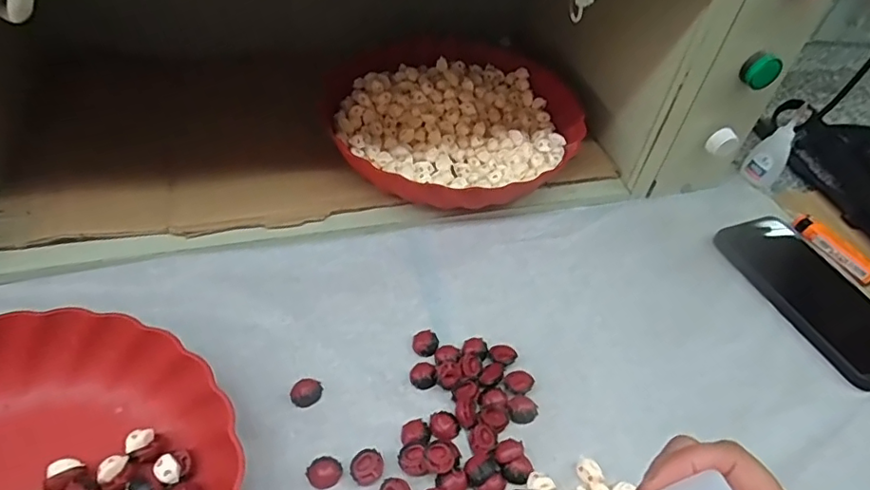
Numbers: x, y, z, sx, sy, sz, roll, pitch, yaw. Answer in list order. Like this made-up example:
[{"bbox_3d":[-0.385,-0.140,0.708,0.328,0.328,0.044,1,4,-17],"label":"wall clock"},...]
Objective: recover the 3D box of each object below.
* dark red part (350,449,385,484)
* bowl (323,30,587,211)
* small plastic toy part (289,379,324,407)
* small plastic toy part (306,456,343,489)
[{"bbox_3d":[-0.041,0.136,0.327,0.020,0.008,0.018,-18,52,-21],"label":"dark red part"},{"bbox_3d":[0.008,-0.122,0.536,0.253,0.062,0.241,3,47,-4],"label":"bowl"},{"bbox_3d":[-0.086,0.098,0.360,0.021,0.006,0.019,-11,50,-16],"label":"small plastic toy part"},{"bbox_3d":[-0.067,0.137,0.324,0.021,0.006,0.018,-7,49,-13],"label":"small plastic toy part"}]

